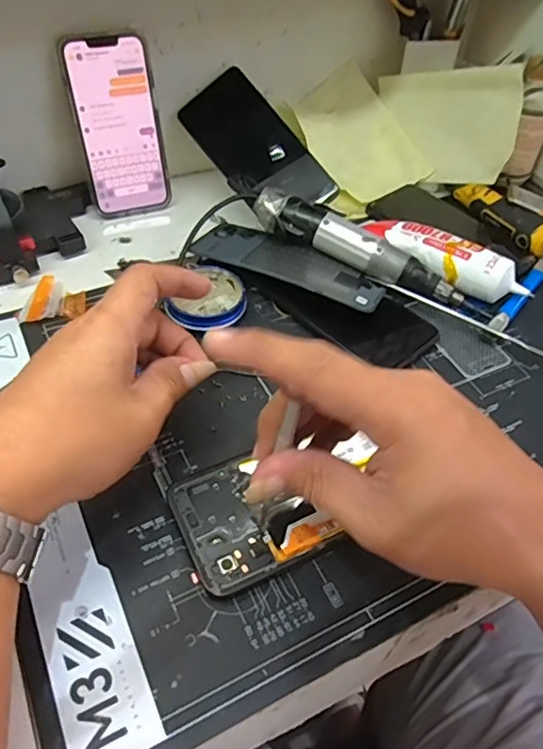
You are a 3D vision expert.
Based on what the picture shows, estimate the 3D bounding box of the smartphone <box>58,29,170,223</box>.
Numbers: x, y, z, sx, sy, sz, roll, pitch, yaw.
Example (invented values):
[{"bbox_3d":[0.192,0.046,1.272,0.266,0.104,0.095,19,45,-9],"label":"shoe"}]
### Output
[{"bbox_3d":[-0.137,-0.221,0.514,0.074,0.149,0.012,-16,36,-16],"label":"smartphone"}]

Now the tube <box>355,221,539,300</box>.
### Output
[{"bbox_3d":[0.148,-0.103,0.495,0.148,0.036,0.034,35,55,23],"label":"tube"}]

